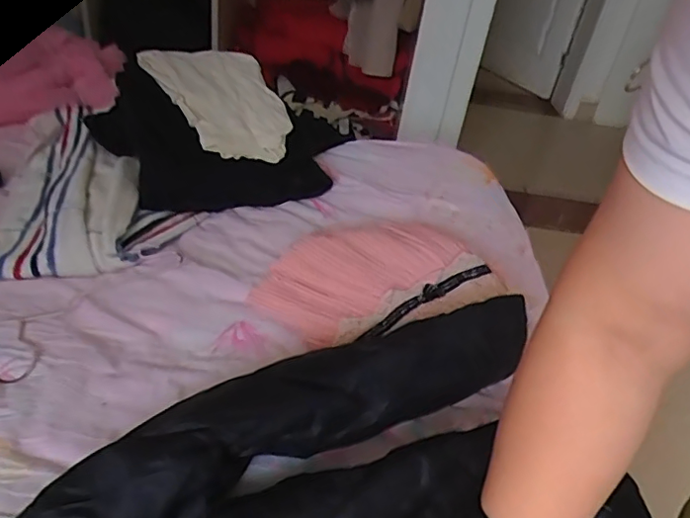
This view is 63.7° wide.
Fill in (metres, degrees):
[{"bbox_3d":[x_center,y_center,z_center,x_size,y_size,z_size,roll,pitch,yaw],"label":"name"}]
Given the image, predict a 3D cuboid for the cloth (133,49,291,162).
[{"bbox_3d":[-0.197,-0.258,0.909,0.204,0.125,0.183,-15,41,-30],"label":"cloth"}]

